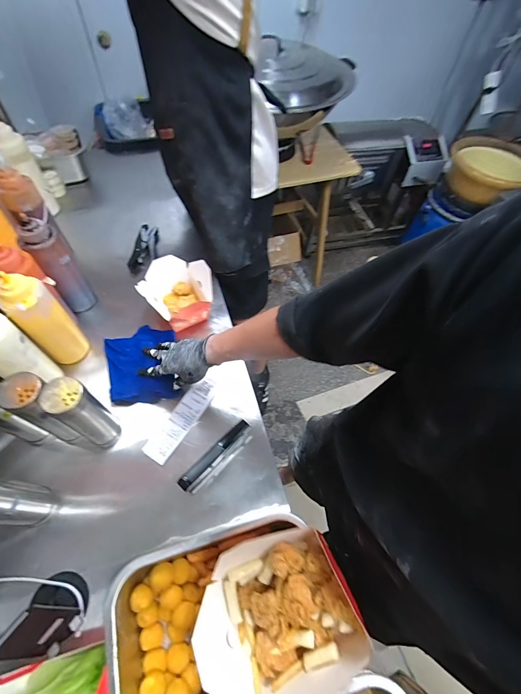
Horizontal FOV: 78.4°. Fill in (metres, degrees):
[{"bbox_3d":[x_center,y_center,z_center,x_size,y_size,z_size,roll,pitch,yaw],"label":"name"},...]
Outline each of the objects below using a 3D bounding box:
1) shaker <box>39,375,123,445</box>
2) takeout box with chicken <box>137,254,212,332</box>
[{"bbox_3d":[-0.313,0.123,0.575,0.056,0.210,0.056,2,59,-3],"label":"shaker"},{"bbox_3d":[-0.196,-0.125,0.787,0.151,0.121,0.159,-39,69,-24],"label":"takeout box with chicken"}]

